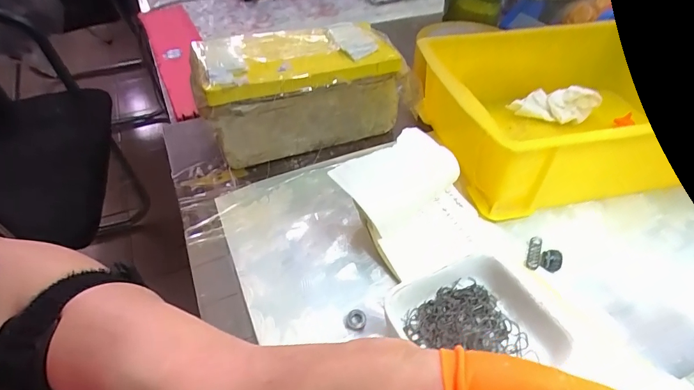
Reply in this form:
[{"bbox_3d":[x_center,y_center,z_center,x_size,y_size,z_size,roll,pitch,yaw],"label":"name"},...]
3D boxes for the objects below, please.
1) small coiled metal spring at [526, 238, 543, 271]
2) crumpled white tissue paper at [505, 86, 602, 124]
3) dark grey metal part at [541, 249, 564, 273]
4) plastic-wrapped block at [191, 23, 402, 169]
[{"bbox_3d":[0.130,0.041,0.288,0.007,0.006,0.027,17,46,18],"label":"small coiled metal spring"},{"bbox_3d":[0.198,-0.086,0.401,0.079,0.032,0.023,4,7,8],"label":"crumpled white tissue paper"},{"bbox_3d":[0.137,0.044,0.279,0.012,0.011,0.011,-1,43,1],"label":"dark grey metal part"},{"bbox_3d":[-0.038,-0.087,0.366,0.168,0.098,0.076,-13,44,-12],"label":"plastic-wrapped block"}]

